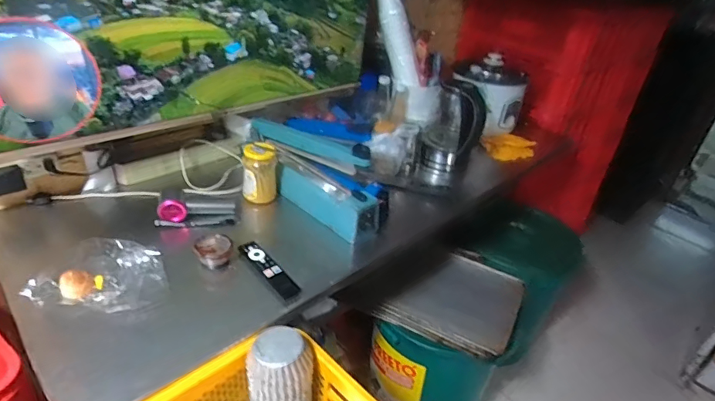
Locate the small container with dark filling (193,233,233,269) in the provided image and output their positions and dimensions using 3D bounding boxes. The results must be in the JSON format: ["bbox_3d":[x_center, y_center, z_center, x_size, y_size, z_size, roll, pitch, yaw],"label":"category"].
[{"bbox_3d":[-0.283,0.102,0.874,0.071,0.046,0.059,-3,33,-14],"label":"small container with dark filling"}]

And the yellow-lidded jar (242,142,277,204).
[{"bbox_3d":[-0.231,-0.066,1.050,0.074,0.128,0.067,0,33,-10],"label":"yellow-lidded jar"}]

